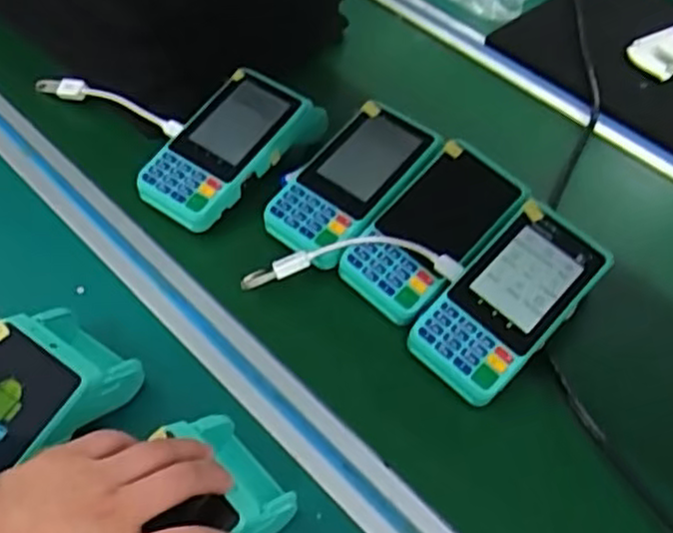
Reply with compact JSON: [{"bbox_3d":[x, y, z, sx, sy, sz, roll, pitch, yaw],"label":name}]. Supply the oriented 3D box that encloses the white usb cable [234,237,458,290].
[{"bbox_3d":[0.011,-0.002,0.544,0.162,0.030,0.035,3,52,-2],"label":"white usb cable"}]

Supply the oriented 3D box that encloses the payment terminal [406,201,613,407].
[{"bbox_3d":[0.122,0.023,0.509,0.078,0.020,0.149,41,76,18],"label":"payment terminal"}]

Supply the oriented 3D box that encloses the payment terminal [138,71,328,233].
[{"bbox_3d":[-0.089,-0.104,0.605,0.077,0.056,0.162,30,55,18],"label":"payment terminal"}]

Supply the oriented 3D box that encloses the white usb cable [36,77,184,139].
[{"bbox_3d":[-0.206,-0.145,0.644,0.171,0.033,0.018,28,55,16],"label":"white usb cable"}]

